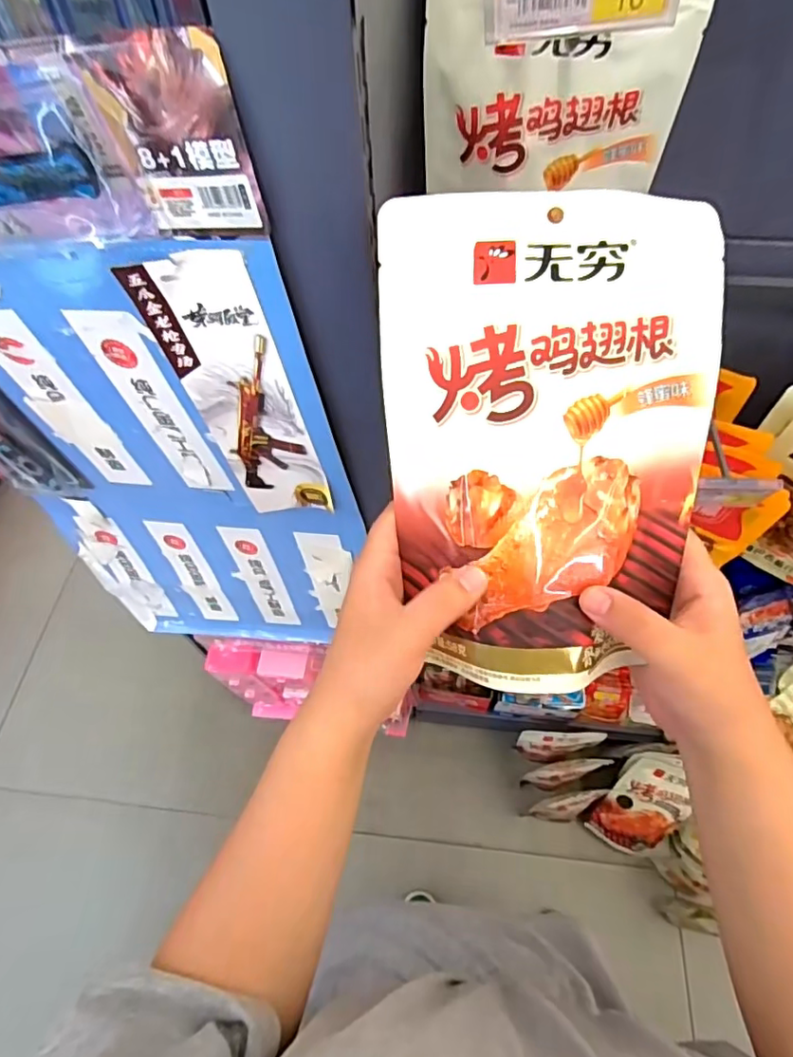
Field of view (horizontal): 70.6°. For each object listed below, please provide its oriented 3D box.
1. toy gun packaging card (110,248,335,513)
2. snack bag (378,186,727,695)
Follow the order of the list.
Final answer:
[{"bbox_3d":[-0.110,-0.088,0.425,0.093,0.249,0.012,2,59,3],"label":"toy gun packaging card"},{"bbox_3d":[0.076,-0.038,0.287,0.159,0.023,0.242,0,100,1],"label":"snack bag"}]

